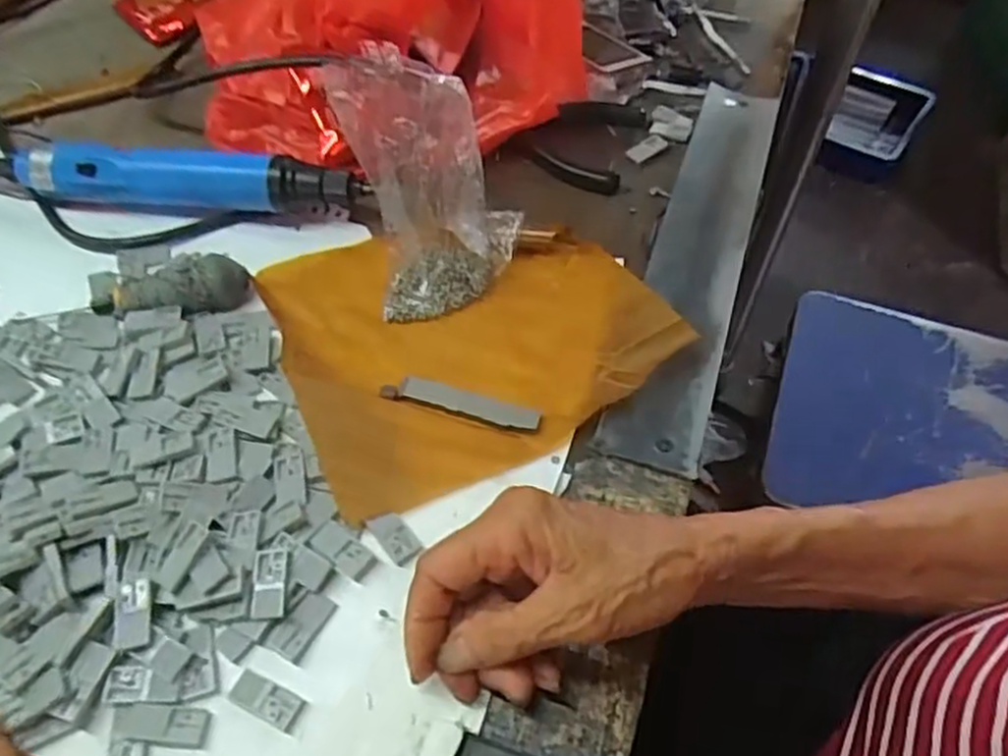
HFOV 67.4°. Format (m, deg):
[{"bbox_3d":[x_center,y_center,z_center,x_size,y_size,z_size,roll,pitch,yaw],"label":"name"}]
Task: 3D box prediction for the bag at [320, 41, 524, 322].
[{"bbox_3d":[-0.044,-0.108,0.415,0.087,0.139,0.049,-26,21,-19],"label":"bag"}]

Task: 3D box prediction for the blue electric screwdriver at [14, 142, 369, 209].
[{"bbox_3d":[-0.193,-0.122,0.467,0.217,0.032,0.030,4,52,3],"label":"blue electric screwdriver"}]

